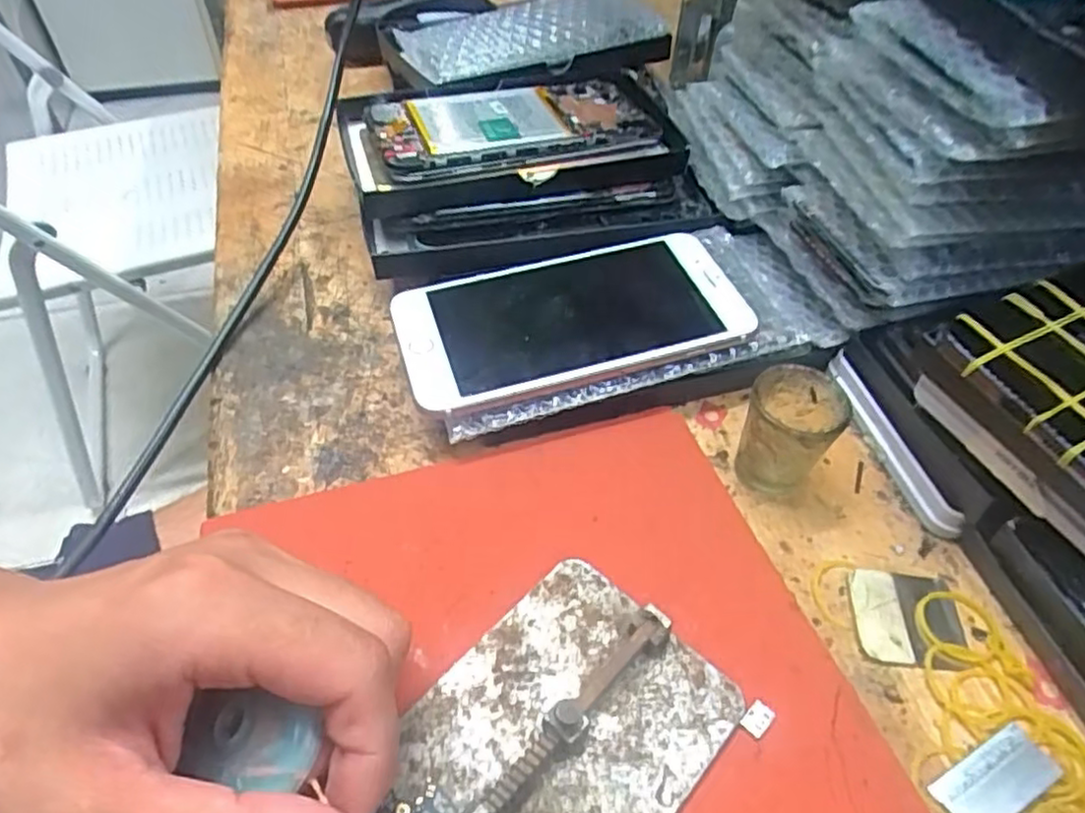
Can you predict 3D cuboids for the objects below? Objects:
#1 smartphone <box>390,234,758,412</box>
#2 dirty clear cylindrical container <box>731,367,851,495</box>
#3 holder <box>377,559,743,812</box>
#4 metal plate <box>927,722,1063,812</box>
[{"bbox_3d":[0.014,-0.042,0.312,0.153,0.008,0.073,-13,53,-8],"label":"smartphone"},{"bbox_3d":[0.098,0.011,0.280,0.034,0.048,0.032,1,50,-1],"label":"dirty clear cylindrical container"},{"bbox_3d":[0.001,0.104,0.211,0.079,0.020,0.113,35,57,25],"label":"holder"},{"bbox_3d":[0.143,0.117,0.217,0.038,0.006,0.018,-23,54,-20],"label":"metal plate"}]

